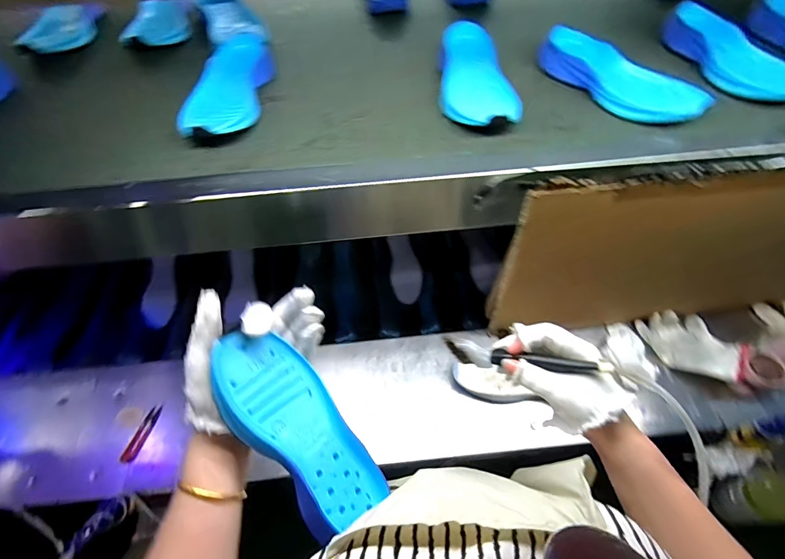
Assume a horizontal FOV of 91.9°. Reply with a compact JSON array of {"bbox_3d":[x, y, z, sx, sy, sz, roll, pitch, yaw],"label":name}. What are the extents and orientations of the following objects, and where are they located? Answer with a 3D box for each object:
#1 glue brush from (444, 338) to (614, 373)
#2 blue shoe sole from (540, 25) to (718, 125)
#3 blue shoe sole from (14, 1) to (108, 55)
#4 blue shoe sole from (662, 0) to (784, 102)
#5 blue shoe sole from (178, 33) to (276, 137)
[{"bbox_3d":[0.124,0.080,0.388,0.142,0.022,0.022,0,65,33],"label":"glue brush"},{"bbox_3d":[0.301,-0.275,0.519,0.092,0.024,0.231,-45,67,-7],"label":"blue shoe sole"},{"bbox_3d":[-0.579,-0.448,0.675,0.067,0.035,0.188,8,55,1],"label":"blue shoe sole"},{"bbox_3d":[0.489,-0.325,0.545,0.087,0.033,0.230,-19,62,3],"label":"blue shoe sole"},{"bbox_3d":[-0.218,-0.283,0.534,0.081,0.032,0.252,3,54,-1],"label":"blue shoe sole"}]

